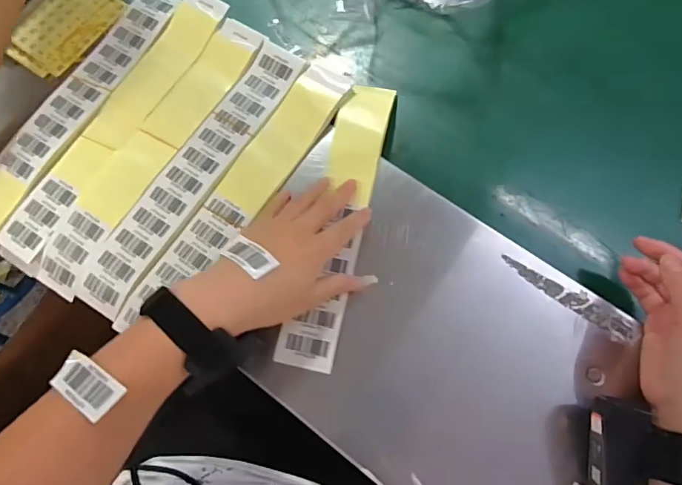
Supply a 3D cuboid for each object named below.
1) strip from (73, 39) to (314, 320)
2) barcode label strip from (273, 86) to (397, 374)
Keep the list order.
[{"bbox_3d":[-0.145,-0.072,0.450,0.056,0.010,0.318,31,77,11],"label":"strip"},{"bbox_3d":[-0.001,-0.025,0.436,0.050,0.008,0.286,12,75,7],"label":"barcode label strip"}]

